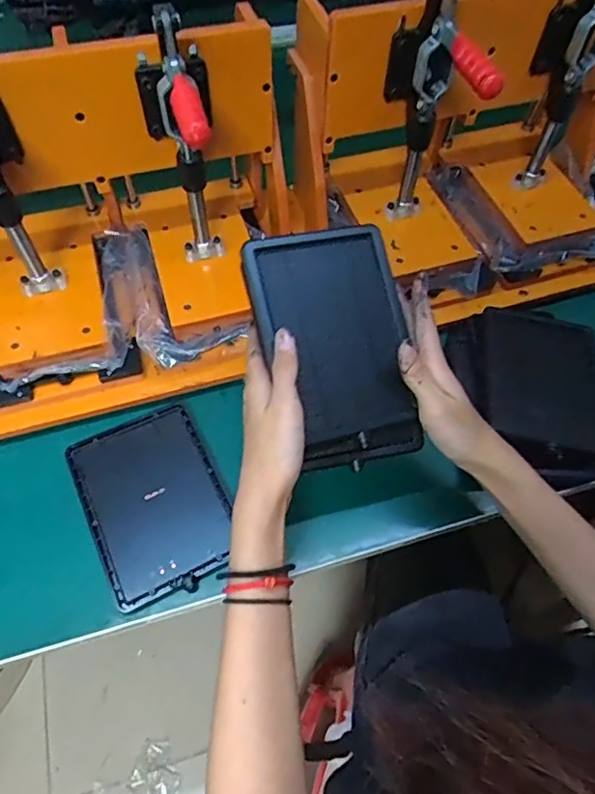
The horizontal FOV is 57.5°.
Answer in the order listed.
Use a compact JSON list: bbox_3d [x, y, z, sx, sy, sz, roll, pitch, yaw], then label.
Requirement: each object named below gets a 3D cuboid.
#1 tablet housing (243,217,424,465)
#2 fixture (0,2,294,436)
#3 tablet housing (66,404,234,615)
[{"bbox_3d":[0.030,-0.038,0.426,0.116,0.027,0.181,-12,86,-12],"label":"tablet housing"},{"bbox_3d":[-0.168,-0.158,0.481,0.337,0.250,0.223,-14,60,-10],"label":"fixture"},{"bbox_3d":[-0.129,0.090,0.489,0.117,0.011,0.168,-24,62,-16],"label":"tablet housing"}]

